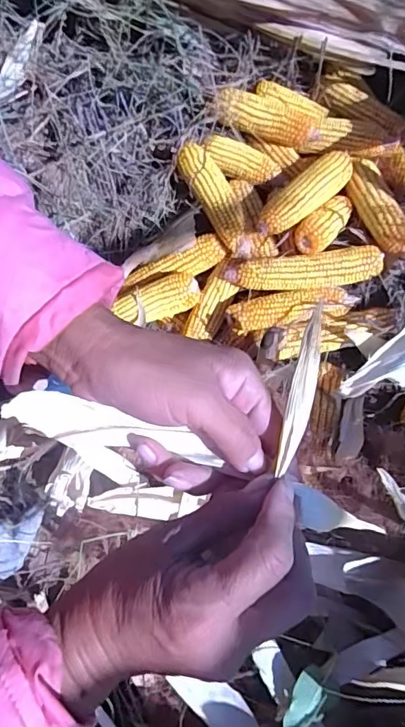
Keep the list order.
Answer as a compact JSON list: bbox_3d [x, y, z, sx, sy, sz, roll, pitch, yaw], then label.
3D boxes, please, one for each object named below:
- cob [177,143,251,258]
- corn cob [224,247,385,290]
[{"bbox_3d":[0.020,-0.243,0.724,0.049,0.046,0.187,-27,70,-9],"label":"cob"},{"bbox_3d":[0.141,-0.133,0.696,0.214,0.040,0.049,0,68,2],"label":"corn cob"}]

